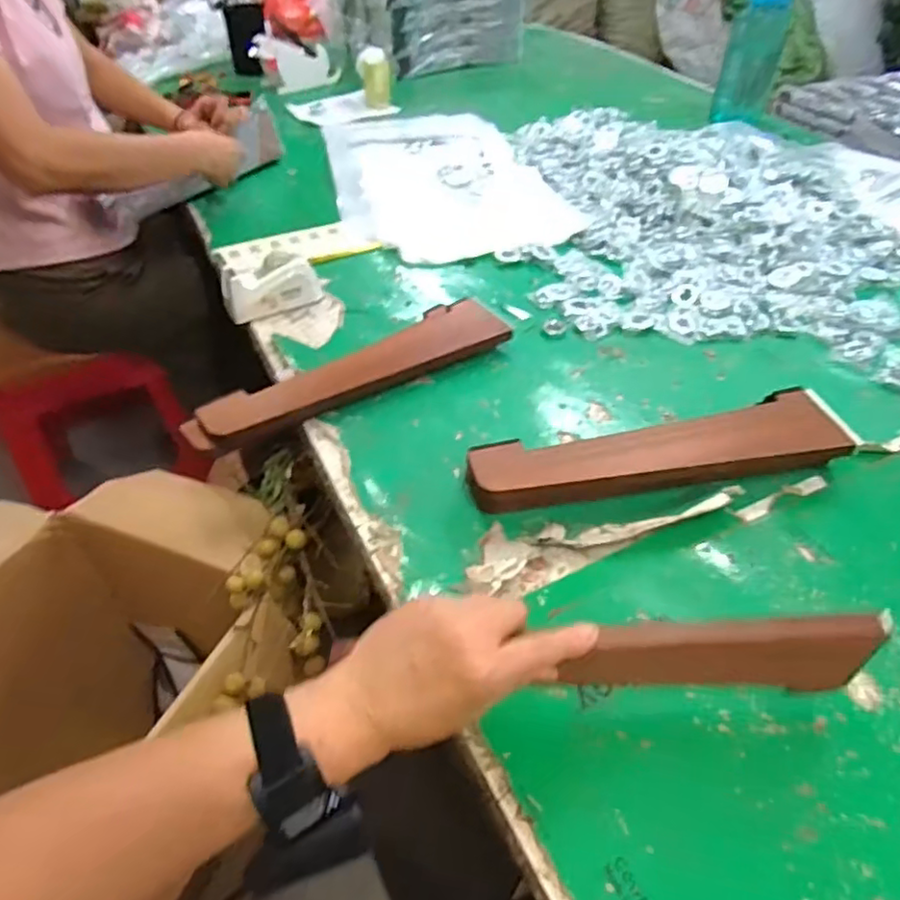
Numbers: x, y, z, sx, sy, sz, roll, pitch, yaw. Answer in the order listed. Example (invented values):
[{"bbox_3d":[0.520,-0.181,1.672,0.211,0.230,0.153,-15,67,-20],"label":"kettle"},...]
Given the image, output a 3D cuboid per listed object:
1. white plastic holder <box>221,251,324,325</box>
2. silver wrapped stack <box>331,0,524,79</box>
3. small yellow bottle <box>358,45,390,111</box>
[{"bbox_3d":[-0.224,-0.210,0.808,0.120,0.053,0.056,-22,49,-20],"label":"white plastic holder"},{"bbox_3d":[-0.064,-1.111,1.584,0.404,0.242,0.340,-16,47,-16],"label":"silver wrapped stack"},{"bbox_3d":[-0.160,-0.781,1.356,0.067,0.109,0.059,-3,45,-4],"label":"small yellow bottle"}]

